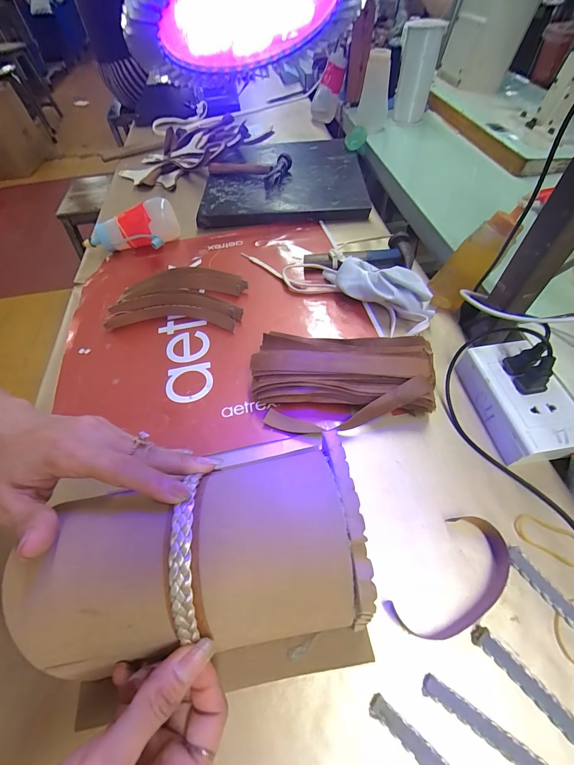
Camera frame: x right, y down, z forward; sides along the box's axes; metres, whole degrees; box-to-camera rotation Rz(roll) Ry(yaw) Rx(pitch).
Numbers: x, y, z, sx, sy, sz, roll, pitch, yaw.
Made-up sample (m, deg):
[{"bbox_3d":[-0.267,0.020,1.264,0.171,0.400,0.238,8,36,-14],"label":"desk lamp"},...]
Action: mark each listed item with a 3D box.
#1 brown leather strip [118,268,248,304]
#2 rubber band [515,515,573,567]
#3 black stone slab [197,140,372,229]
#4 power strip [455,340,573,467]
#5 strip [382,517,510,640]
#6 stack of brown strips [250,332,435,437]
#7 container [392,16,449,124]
[{"bbox_3d":[-0.152,-0.148,0.482,0.178,0.024,0.057,-8,55,-1],"label":"brown leather strip"},{"bbox_3d":[0.222,0.133,0.267,0.051,0.004,0.028,19,59,16],"label":"rubber band"},{"bbox_3d":[-0.006,-0.419,0.647,0.311,0.032,0.324,-2,55,3],"label":"black stone slab"},{"bbox_3d":[0.232,0.018,0.322,0.075,0.042,0.120,-10,55,-3],"label":"power strip"},{"bbox_3d":[0.134,0.156,0.251,0.109,0.013,0.053,-39,62,-21],"label":"strip"},{"bbox_3d":[0.054,0.000,0.338,0.188,0.048,0.102,0,55,4],"label":"stack of brown strips"},{"bbox_3d":[0.289,-0.693,0.715,0.079,0.162,0.095,8,56,10],"label":"container"}]

